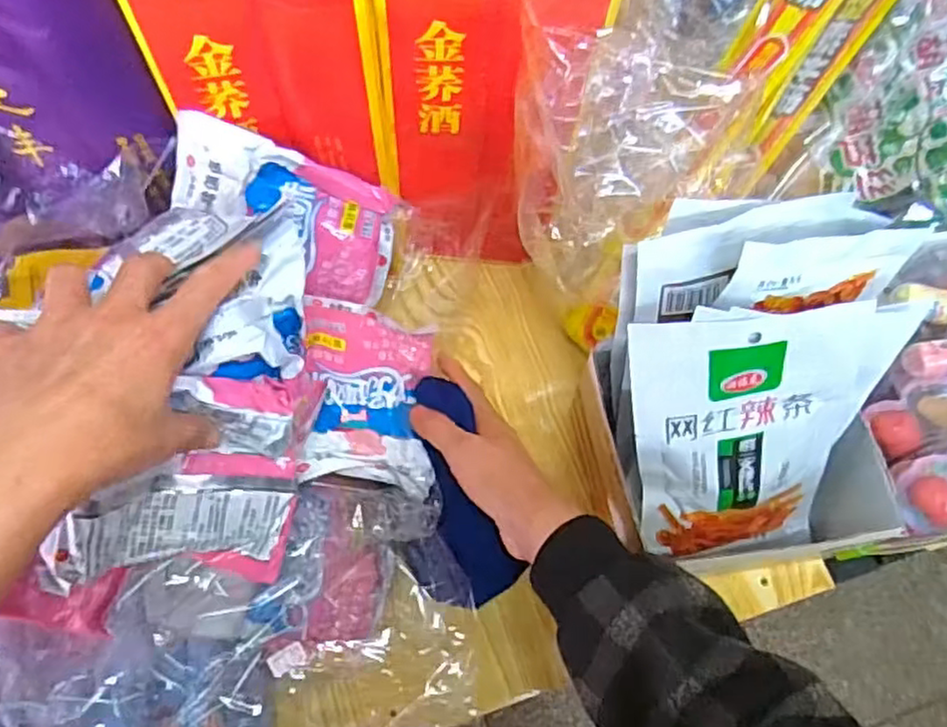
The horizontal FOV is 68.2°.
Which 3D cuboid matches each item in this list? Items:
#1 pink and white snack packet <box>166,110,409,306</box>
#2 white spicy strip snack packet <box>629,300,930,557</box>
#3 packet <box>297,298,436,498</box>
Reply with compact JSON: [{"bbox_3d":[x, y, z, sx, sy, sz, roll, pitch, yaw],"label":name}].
[{"bbox_3d":[-0.137,-0.110,0.525,0.173,0.095,0.016,18,27,-27],"label":"pink and white snack packet"},{"bbox_3d":[0.181,0.058,0.475,0.164,0.227,0.018,-3,38,-4],"label":"white spicy strip snack packet"},{"bbox_3d":[-0.077,0.017,0.511,0.091,0.038,0.149,-2,66,-3],"label":"packet"}]

